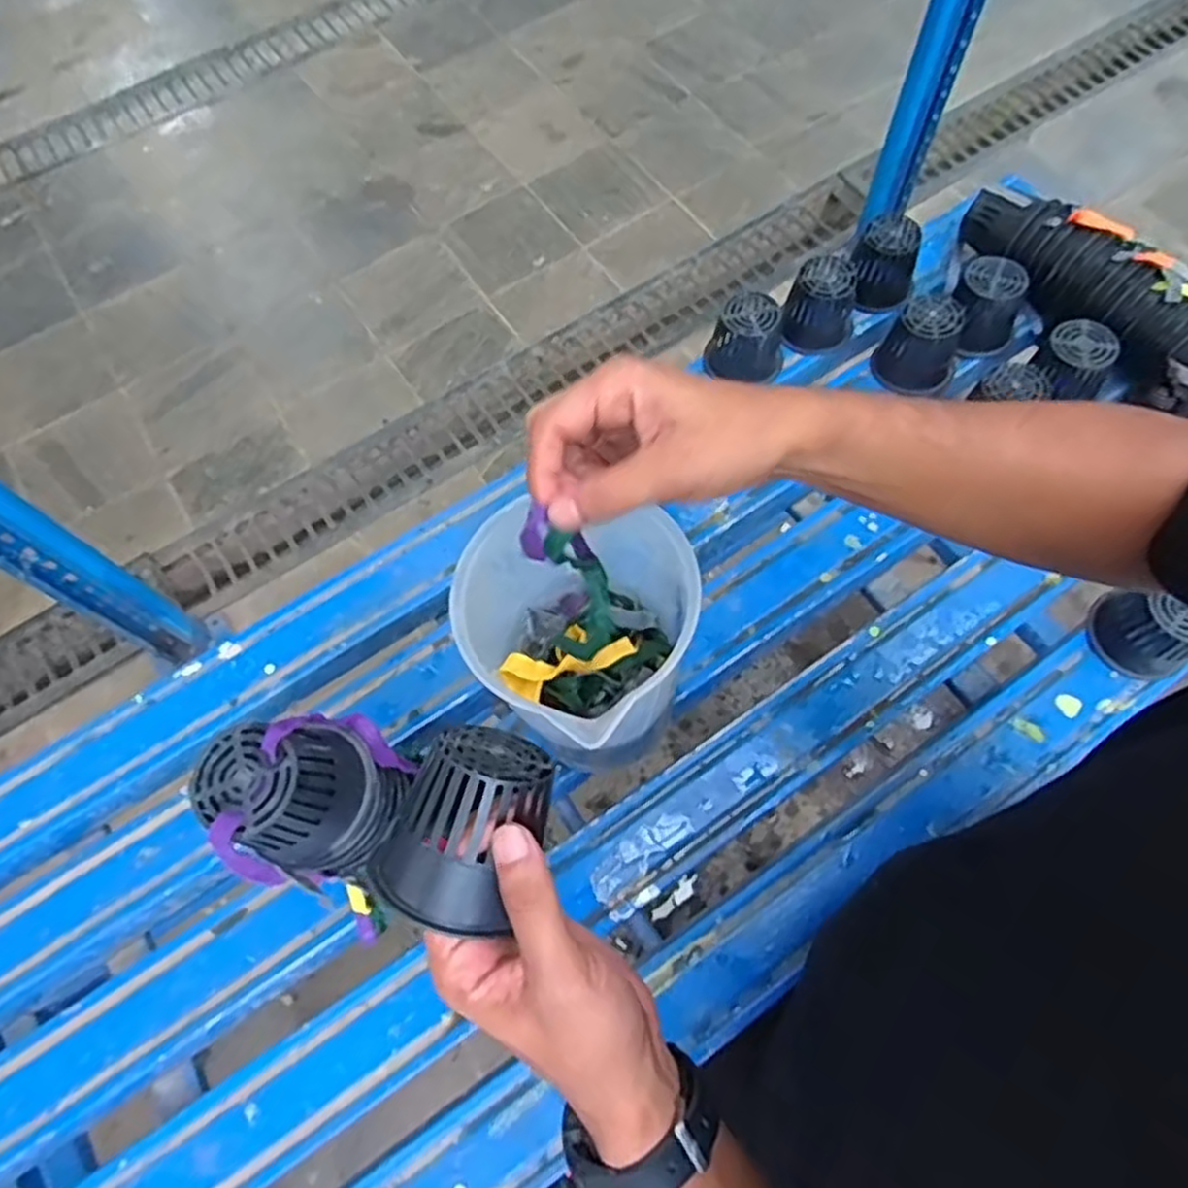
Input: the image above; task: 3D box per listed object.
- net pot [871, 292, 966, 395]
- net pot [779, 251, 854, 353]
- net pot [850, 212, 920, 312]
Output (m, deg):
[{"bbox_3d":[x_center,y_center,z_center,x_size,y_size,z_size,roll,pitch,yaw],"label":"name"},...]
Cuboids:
[{"bbox_3d":[0.316,-0.239,0.733,0.069,0.073,0.059,33,72,15],"label":"net pot"},{"bbox_3d":[0.226,-0.285,0.757,0.068,0.067,0.062,-1,67,2],"label":"net pot"},{"bbox_3d":[0.292,-0.326,0.763,0.060,0.064,0.062,-1,67,2],"label":"net pot"}]

